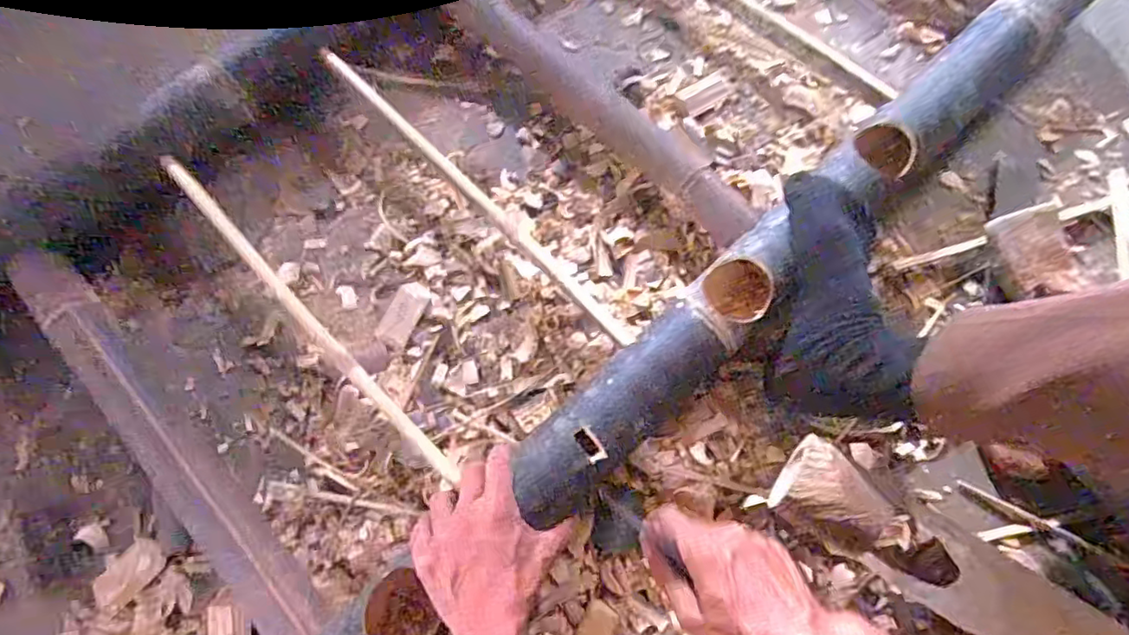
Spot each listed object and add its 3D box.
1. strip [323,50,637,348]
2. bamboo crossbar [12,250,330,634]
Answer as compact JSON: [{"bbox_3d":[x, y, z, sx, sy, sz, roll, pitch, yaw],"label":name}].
[{"bbox_3d":[-0.094,-0.127,0.592,0.015,0.019,0.434,-43,76,-12],"label":"strip"},{"bbox_3d":[-0.353,0.110,0.533,0.045,0.055,0.434,-42,75,-10],"label":"bamboo crossbar"}]

